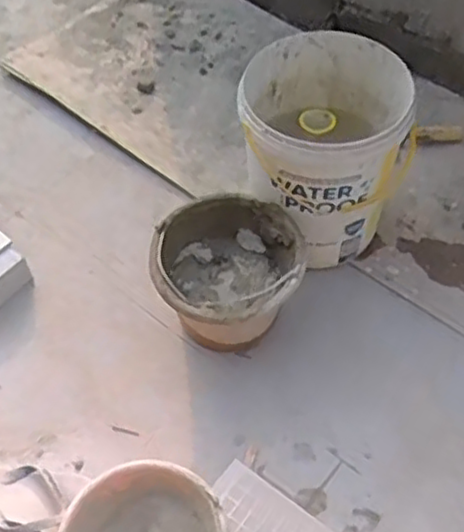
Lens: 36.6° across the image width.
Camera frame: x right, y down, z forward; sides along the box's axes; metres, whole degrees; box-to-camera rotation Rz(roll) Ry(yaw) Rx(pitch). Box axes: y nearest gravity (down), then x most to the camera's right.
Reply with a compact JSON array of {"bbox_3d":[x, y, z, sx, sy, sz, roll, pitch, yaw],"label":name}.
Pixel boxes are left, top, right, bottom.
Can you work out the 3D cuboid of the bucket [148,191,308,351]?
[{"bbox_3d":[-0.008,0.031,1.290,0.252,0.212,0.251,-1,55,1],"label":"bucket"}]

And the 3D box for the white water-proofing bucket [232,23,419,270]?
[{"bbox_3d":[0.166,-0.227,1.342,0.292,0.305,0.308,-1,55,1],"label":"white water-proofing bucket"}]

